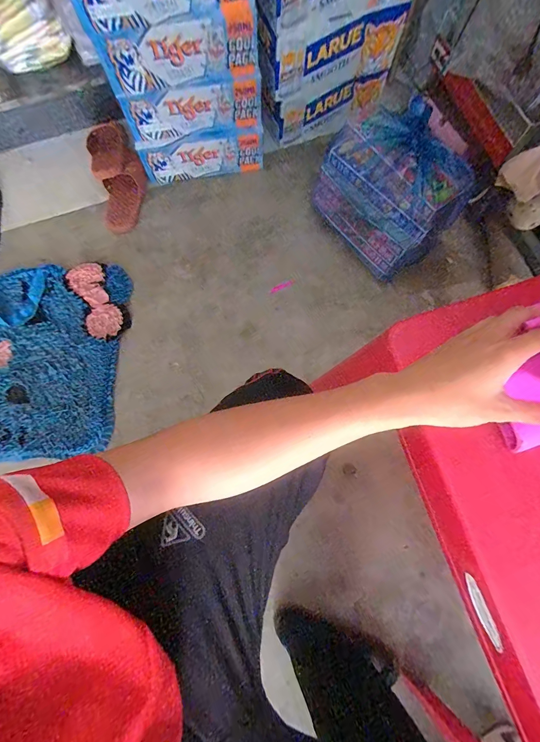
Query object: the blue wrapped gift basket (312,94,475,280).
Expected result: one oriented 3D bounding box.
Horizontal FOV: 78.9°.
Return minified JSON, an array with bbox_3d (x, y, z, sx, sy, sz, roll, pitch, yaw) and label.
[{"bbox_3d":[0.284,-0.450,0.810,0.194,0.236,0.333,-35,79,-8],"label":"blue wrapped gift basket"}]

